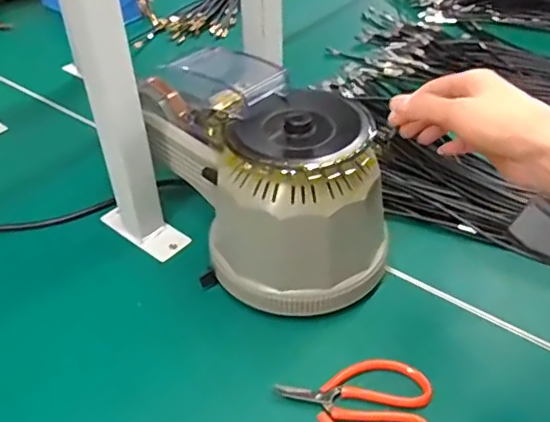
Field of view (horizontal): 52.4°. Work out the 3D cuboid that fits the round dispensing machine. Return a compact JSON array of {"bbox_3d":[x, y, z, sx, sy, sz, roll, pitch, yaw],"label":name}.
[{"bbox_3d":[-0.015,-0.038,0.507,0.145,0.153,0.247,-18,44,-18],"label":"round dispensing machine"}]

